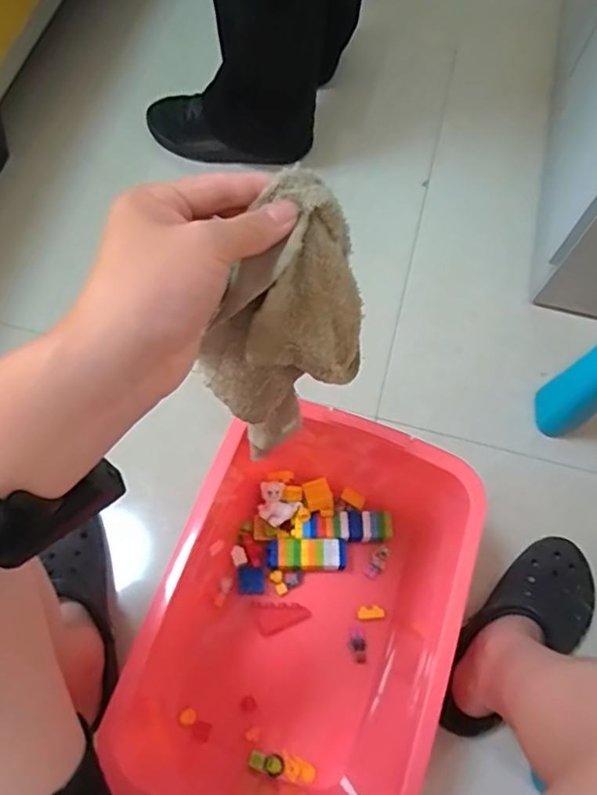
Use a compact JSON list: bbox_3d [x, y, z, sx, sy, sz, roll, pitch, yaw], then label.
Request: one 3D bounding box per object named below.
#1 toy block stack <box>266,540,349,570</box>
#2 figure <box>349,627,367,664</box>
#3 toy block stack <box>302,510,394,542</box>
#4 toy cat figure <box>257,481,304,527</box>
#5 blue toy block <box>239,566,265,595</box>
[{"bbox_3d":[0.012,0.199,0.754,0.101,0.027,0.033,2,67,-2],"label":"toy block stack"},{"bbox_3d":[0.074,0.304,0.733,0.019,0.009,0.041,-9,68,-6],"label":"figure"},{"bbox_3d":[0.065,0.164,0.765,0.113,0.017,0.036,1,67,-2],"label":"toy block stack"},{"bbox_3d":[-0.031,0.132,0.752,0.046,0.017,0.056,-44,105,-12],"label":"toy cat figure"},{"bbox_3d":[-0.058,0.229,0.749,0.032,0.019,0.031,-1,67,-3],"label":"blue toy block"}]

